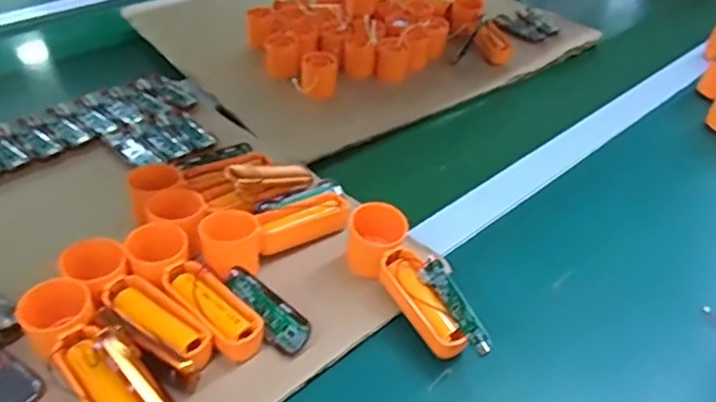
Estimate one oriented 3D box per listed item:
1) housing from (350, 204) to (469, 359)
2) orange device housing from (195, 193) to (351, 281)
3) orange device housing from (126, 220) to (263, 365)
[{"bbox_3d":[0.034,0.062,0.465,0.048,0.044,0.133,-19,57,-24],"label":"housing"},{"bbox_3d":[-0.066,0.020,0.500,0.131,0.041,0.040,-27,46,-31],"label":"orange device housing"},{"bbox_3d":[-0.118,0.064,0.440,0.045,0.038,0.127,-31,48,-34],"label":"orange device housing"}]

